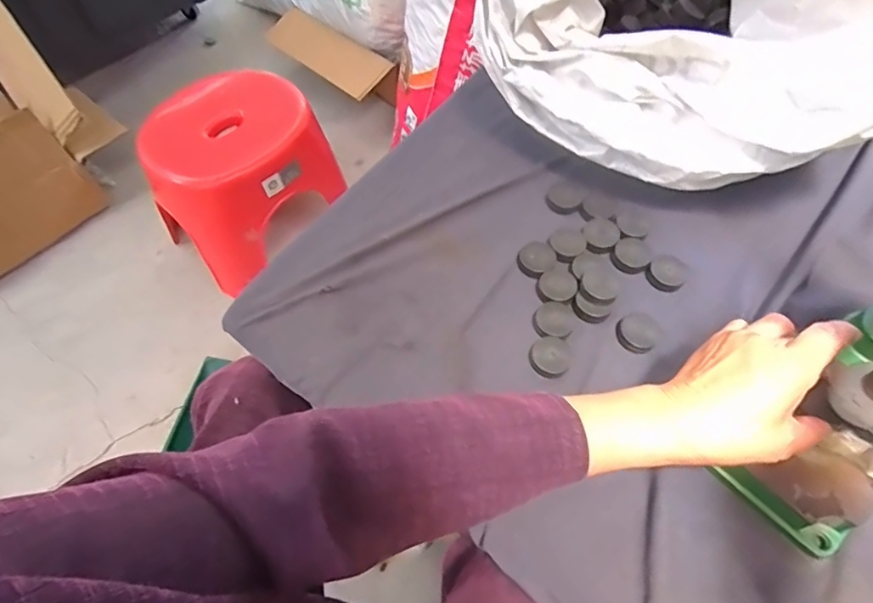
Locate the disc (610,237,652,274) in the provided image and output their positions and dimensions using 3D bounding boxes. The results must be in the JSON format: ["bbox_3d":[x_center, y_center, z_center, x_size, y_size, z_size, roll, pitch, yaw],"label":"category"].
[{"bbox_3d":[0.180,-0.043,0.488,0.037,0.012,0.031,-33,65,-17],"label":"disc"}]

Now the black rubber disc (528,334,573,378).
[{"bbox_3d":[0.095,0.045,0.440,0.037,0.004,0.034,0,60,0],"label":"black rubber disc"}]

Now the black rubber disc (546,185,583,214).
[{"bbox_3d":[0.126,-0.100,0.524,0.034,0.005,0.035,0,60,0],"label":"black rubber disc"}]

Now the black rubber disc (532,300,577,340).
[{"bbox_3d":[0.101,0.015,0.457,0.036,0.004,0.034,0,60,0],"label":"black rubber disc"}]

